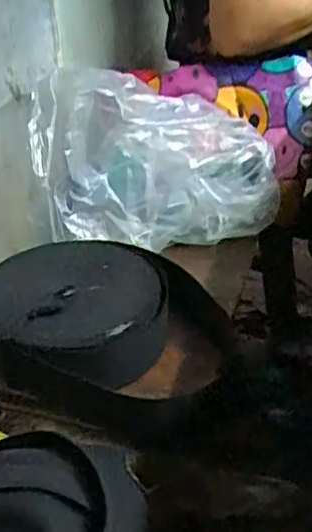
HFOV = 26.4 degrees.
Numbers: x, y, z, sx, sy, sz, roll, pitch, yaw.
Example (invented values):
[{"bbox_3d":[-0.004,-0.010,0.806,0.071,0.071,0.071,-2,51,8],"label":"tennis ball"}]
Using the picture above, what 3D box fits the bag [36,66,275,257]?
[{"bbox_3d":[-0.005,-0.166,0.978,0.334,0.187,0.214,-8,33,-9],"label":"bag"}]

